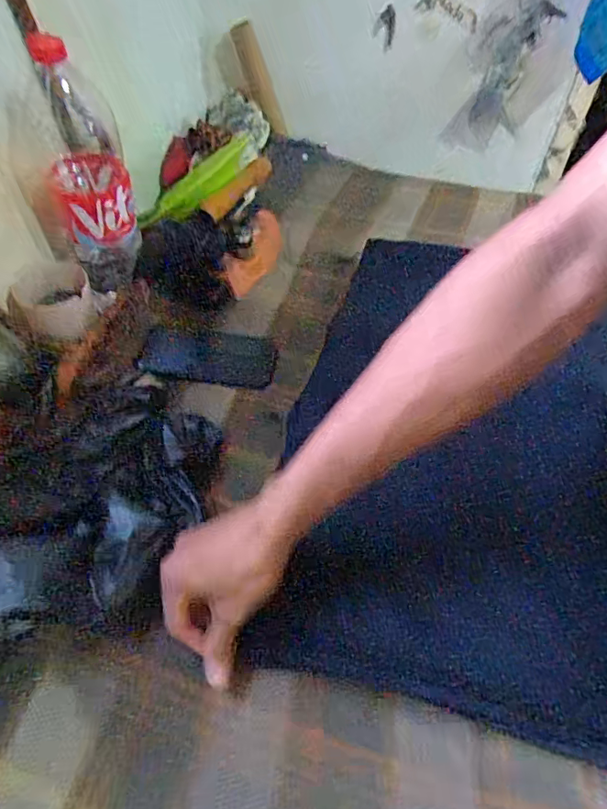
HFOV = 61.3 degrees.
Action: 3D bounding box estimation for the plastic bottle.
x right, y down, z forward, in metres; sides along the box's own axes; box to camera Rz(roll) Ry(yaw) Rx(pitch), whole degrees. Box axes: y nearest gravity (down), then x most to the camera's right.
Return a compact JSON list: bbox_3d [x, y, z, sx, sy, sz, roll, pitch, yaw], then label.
[{"bbox_3d":[-0.243,-0.254,0.576,0.088,0.246,0.076,-18,53,-13],"label":"plastic bottle"}]

